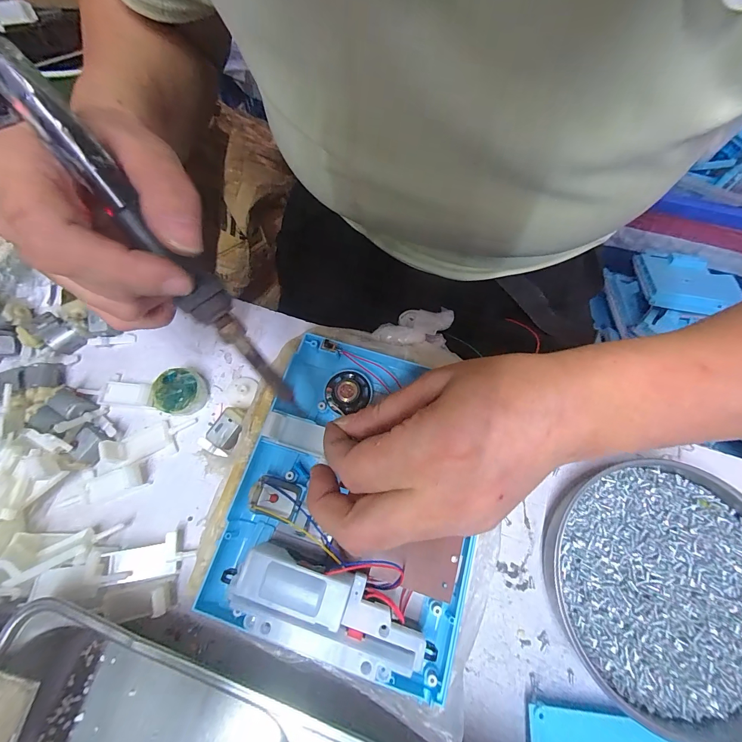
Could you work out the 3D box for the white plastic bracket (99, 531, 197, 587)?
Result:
[{"bbox_3d":[-0.137,0.115,0.212,0.047,0.006,0.023,-4,70,-16],"label":"white plastic bracket"}]

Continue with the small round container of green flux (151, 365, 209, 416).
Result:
[{"bbox_3d":[-0.138,0.015,0.248,0.033,0.017,0.032,0,70,0],"label":"small round container of green flux"}]

